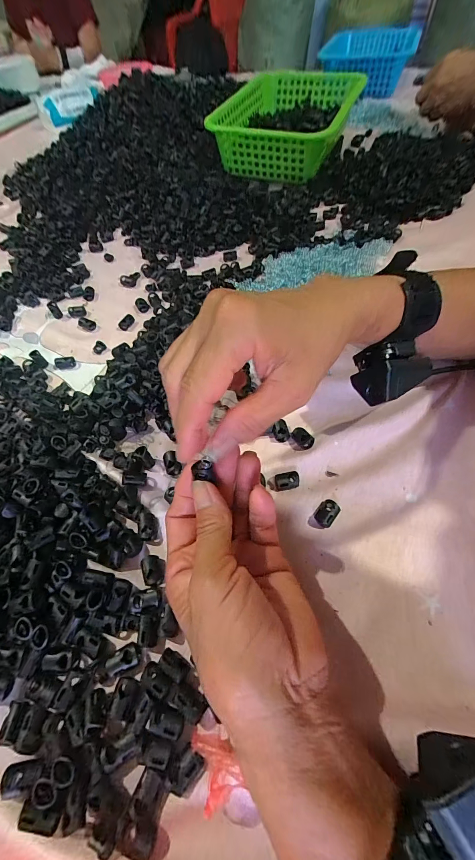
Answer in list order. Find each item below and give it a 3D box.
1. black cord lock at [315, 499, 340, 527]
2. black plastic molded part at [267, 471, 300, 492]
[{"bbox_3d":[0.069,0.064,0.248,0.015,0.008,0.020,34,66,23],"label":"black cord lock"},{"bbox_3d":[0.039,0.042,0.266,0.026,0.005,0.014,-10,57,-1],"label":"black plastic molded part"}]

